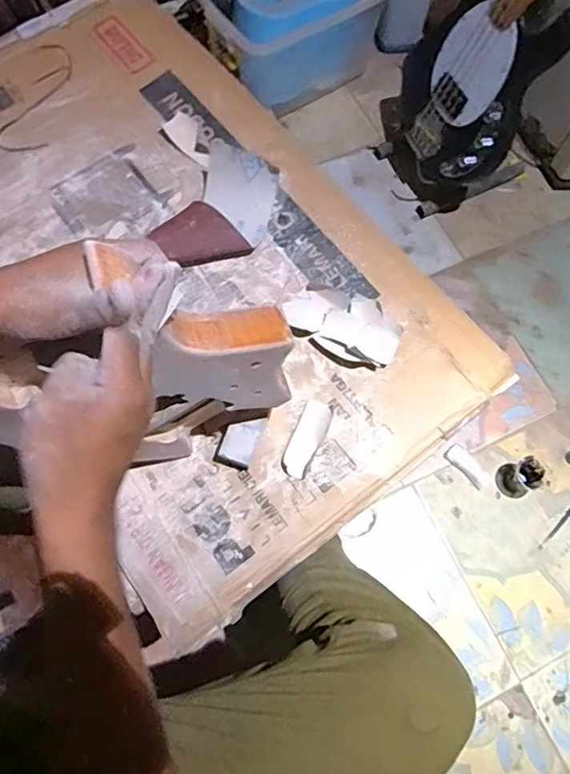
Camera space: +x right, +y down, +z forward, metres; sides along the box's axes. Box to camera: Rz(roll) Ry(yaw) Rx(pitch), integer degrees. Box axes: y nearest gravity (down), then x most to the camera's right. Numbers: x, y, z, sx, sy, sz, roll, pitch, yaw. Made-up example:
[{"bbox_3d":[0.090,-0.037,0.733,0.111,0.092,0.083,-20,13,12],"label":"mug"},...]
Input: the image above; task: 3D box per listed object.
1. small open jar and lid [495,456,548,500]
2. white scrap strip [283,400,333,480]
[{"bbox_3d":[0.482,0.187,1.080,0.074,0.072,0.067,-16,72,-8],"label":"small open jar and lid"},{"bbox_3d":[0.028,0.064,0.654,0.038,0.010,0.096,23,71,6],"label":"white scrap strip"}]

